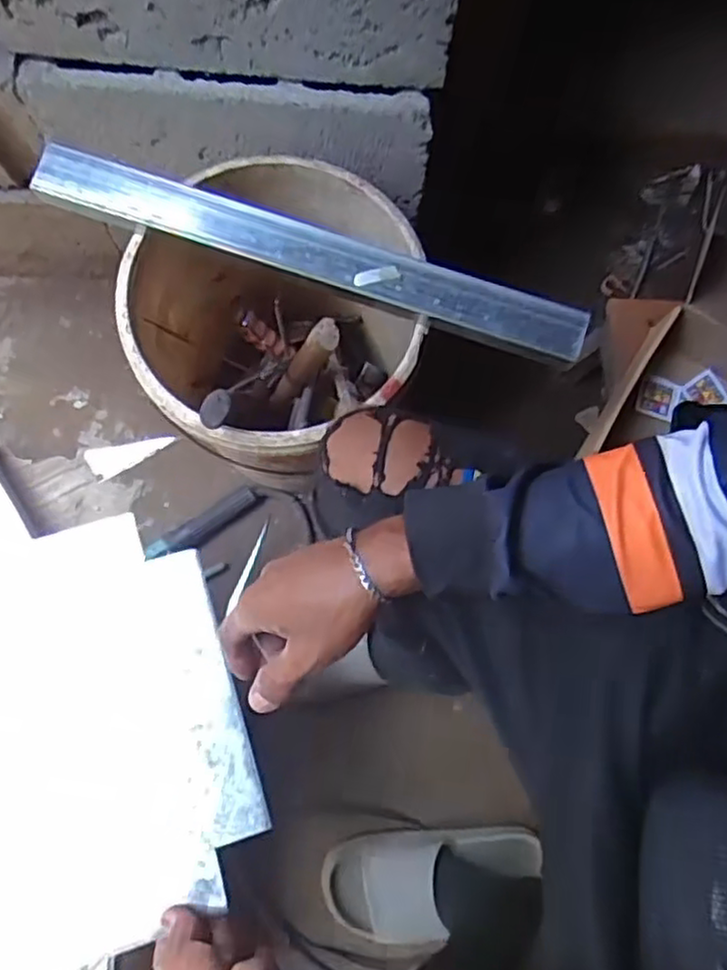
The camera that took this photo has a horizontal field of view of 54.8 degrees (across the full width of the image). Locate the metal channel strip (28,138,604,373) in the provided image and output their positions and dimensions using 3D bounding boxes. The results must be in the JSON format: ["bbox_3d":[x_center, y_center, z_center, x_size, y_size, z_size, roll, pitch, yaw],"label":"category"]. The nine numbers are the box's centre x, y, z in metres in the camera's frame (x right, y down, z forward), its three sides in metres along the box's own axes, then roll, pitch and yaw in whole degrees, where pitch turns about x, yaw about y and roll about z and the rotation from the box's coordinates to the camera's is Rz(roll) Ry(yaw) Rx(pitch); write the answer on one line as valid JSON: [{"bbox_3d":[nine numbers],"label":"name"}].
[{"bbox_3d":[-0.050,-0.218,0.653,0.523,0.027,0.054,19,76,0],"label":"metal channel strip"}]

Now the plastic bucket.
[{"bbox_3d":[-0.083,-0.149,0.800,0.298,0.342,0.294,1,77,-5],"label":"plastic bucket"}]

